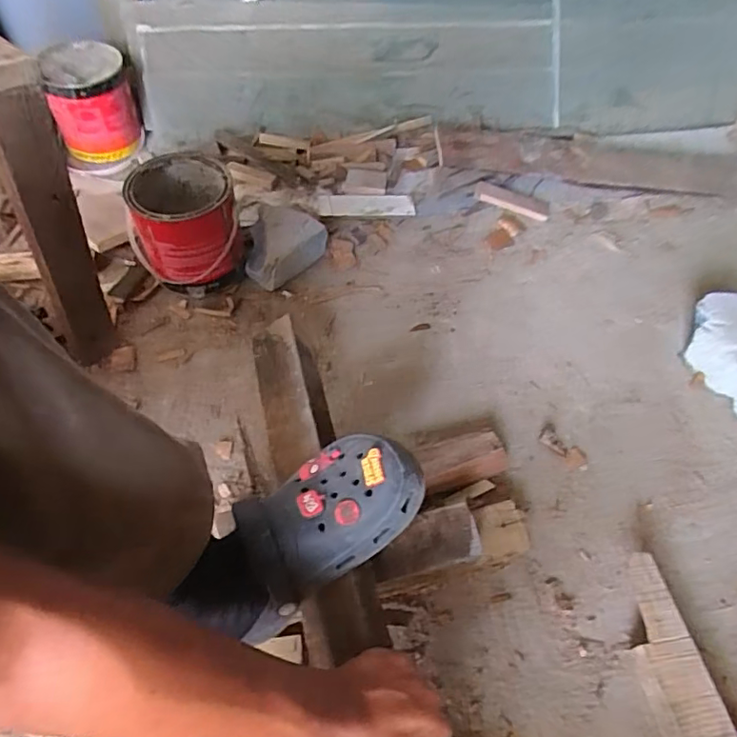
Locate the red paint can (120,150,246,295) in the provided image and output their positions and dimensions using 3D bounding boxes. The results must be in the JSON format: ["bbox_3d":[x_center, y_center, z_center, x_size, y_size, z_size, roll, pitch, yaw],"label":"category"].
[{"bbox_3d":[-0.279,-0.218,0.846,0.153,0.170,0.160,-5,54,-8],"label":"red paint can"}]

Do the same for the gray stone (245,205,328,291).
[{"bbox_3d":[-0.138,-0.207,0.894,0.126,0.084,0.145,3,53,-3],"label":"gray stone"}]

